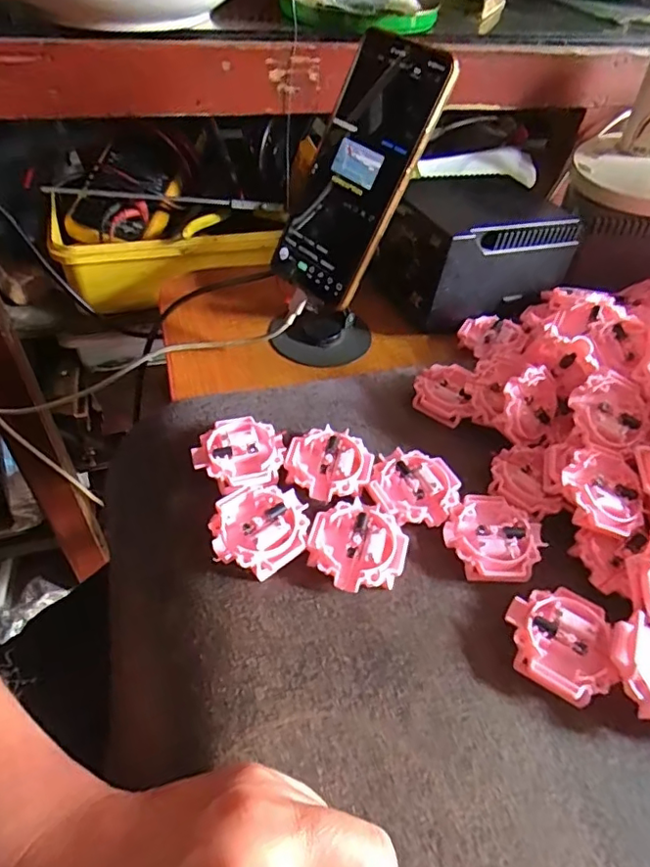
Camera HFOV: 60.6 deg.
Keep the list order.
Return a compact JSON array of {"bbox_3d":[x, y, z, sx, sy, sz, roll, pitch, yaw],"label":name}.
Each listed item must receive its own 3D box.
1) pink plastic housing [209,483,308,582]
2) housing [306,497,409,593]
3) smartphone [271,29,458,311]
[{"bbox_3d":[-0.036,0.053,0.310,0.049,0.016,0.052,-2,47,-8],"label":"pink plastic housing"},{"bbox_3d":[0.018,0.063,0.308,0.052,0.015,0.052,3,47,-3],"label":"housing"},{"bbox_3d":[0.019,-0.172,0.375,0.078,0.167,0.013,42,26,26],"label":"smartphone"}]

